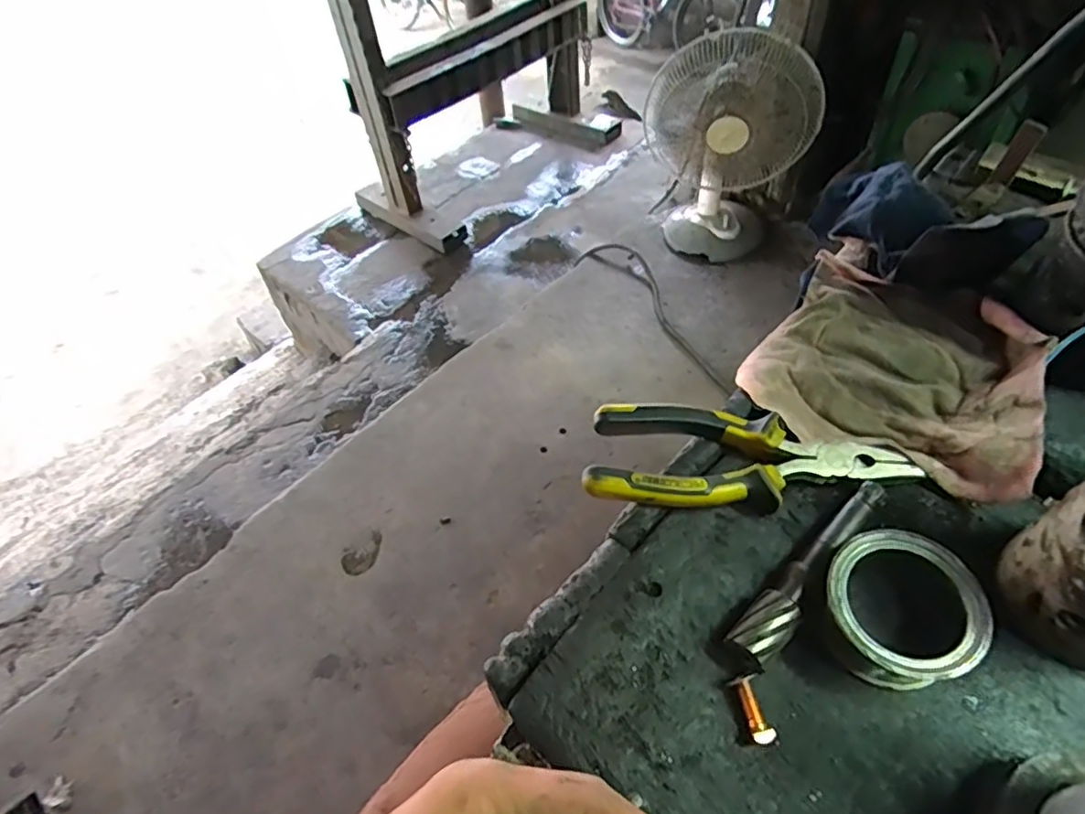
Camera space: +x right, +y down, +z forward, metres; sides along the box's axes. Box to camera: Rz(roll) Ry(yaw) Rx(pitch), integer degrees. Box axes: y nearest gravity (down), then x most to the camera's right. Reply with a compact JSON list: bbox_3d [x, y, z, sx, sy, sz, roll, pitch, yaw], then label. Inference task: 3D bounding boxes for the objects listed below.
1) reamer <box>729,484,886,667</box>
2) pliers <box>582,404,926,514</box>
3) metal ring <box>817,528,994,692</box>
[{"bbox_3d":[0.134,0.081,0.305,0.020,0.021,0.119,35,62,29],"label":"reamer"},{"bbox_3d":[0.111,0.026,0.329,0.171,0.027,0.053,-1,50,5],"label":"pliers"},{"bbox_3d":[0.161,0.095,0.280,0.062,0.042,0.063,-3,50,4],"label":"metal ring"}]

